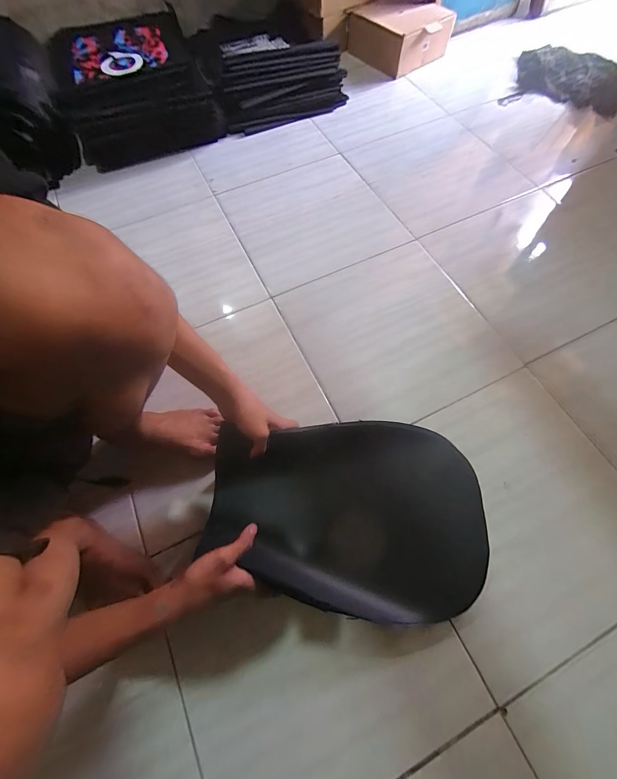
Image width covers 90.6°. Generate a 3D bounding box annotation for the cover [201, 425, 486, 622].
[{"bbox_3d":[0.054,0.179,0.476,0.427,0.054,0.276,8,69,5],"label":"cover"}]

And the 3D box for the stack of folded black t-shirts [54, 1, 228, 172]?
[{"bbox_3d":[-0.542,-0.951,0.957,0.408,0.144,0.496,-23,69,-7],"label":"stack of folded black t-shirts"}]

